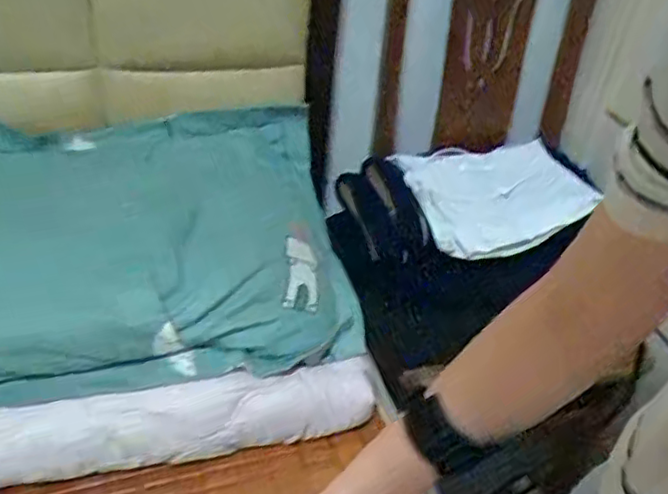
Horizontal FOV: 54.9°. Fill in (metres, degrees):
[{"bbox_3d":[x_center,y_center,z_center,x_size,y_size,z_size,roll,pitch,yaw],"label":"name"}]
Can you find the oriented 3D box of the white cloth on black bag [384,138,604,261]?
[{"bbox_3d":[0.256,-0.093,1.024,0.296,0.035,0.271,-8,41,-15],"label":"white cloth on black bag"}]

